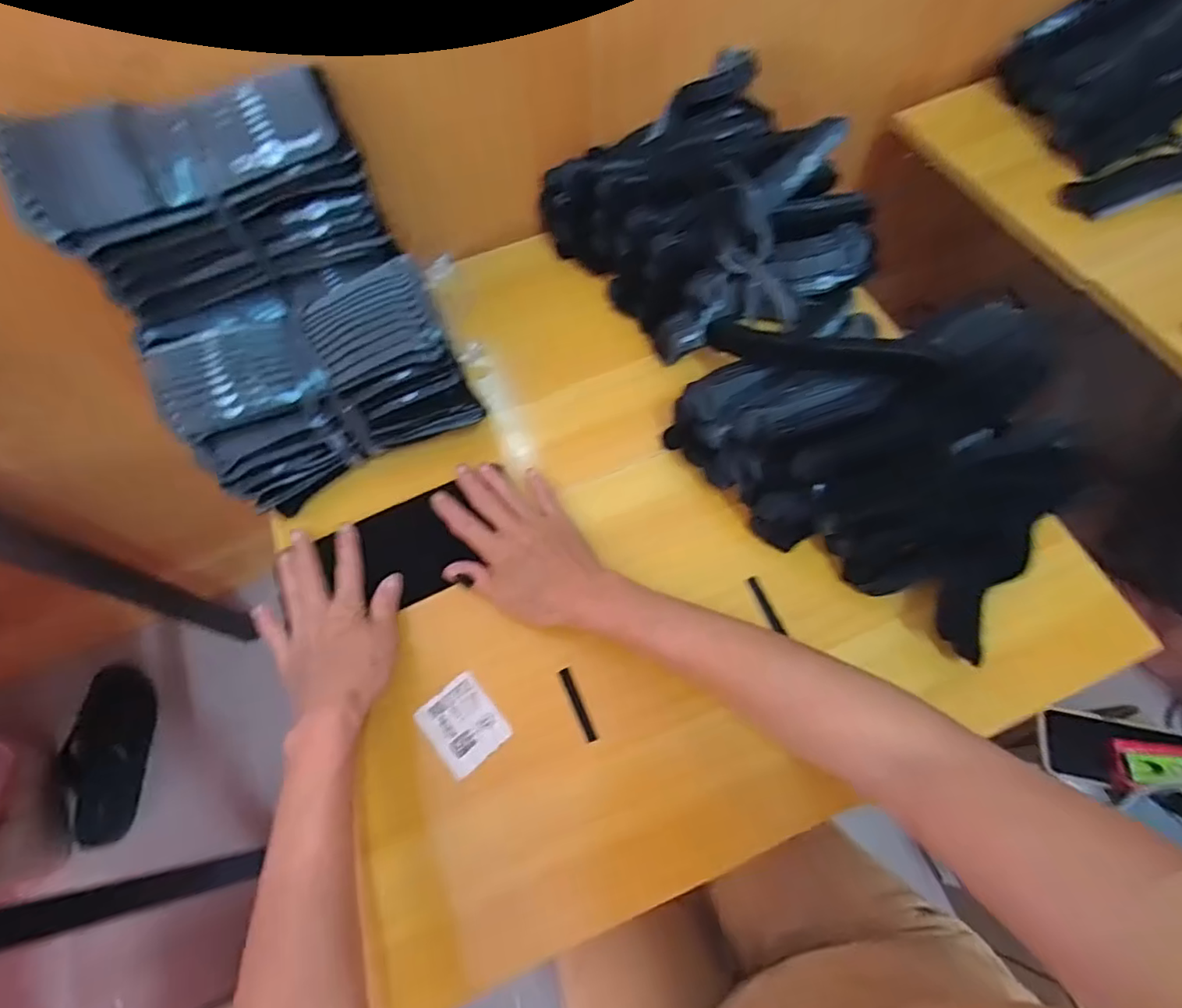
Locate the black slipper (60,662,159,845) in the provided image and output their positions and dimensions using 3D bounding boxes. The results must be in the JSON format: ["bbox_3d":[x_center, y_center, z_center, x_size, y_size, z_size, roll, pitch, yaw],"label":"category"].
[{"bbox_3d":[-0.735,0.373,0.879,0.100,0.062,0.236,-5,66,-1],"label":"black slipper"}]

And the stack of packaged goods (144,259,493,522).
[{"bbox_3d":[-0.218,-0.111,0.463,0.197,0.108,0.139,-25,68,-9],"label":"stack of packaged goods"}]

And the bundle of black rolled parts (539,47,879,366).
[{"bbox_3d":[0.112,-0.261,0.529,0.222,0.108,0.266,-29,68,-11],"label":"bundle of black rolled parts"}]

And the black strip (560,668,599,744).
[{"bbox_3d":[-0.009,0.146,0.420,0.008,0.007,0.055,-23,67,-9],"label":"black strip"}]

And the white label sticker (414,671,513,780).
[{"bbox_3d":[-0.092,0.159,0.417,0.049,0.007,0.057,-39,71,-15],"label":"white label sticker"}]

